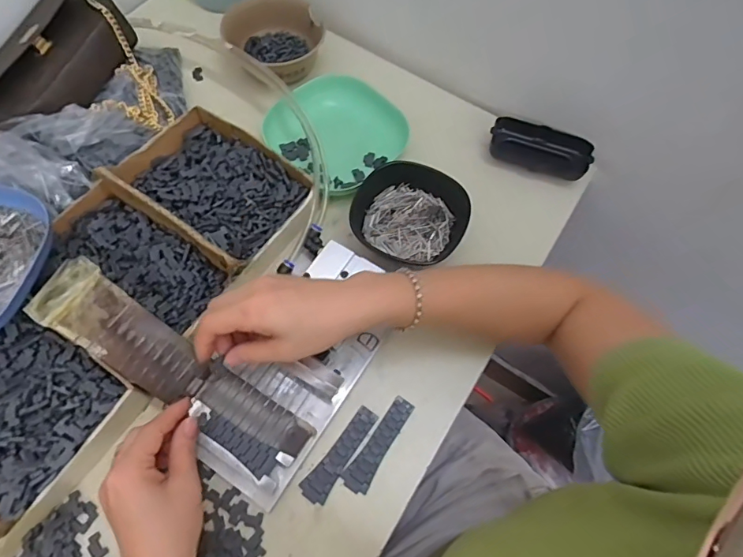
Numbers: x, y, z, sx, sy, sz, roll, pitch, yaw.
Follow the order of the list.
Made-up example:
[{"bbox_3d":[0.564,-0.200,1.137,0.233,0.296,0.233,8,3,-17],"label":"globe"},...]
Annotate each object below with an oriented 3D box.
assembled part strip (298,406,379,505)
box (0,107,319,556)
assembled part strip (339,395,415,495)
[{"bbox_3d":[-0.025,0.148,0.405,0.023,0.004,0.085,37,69,13],"label":"assembled part strip"},{"bbox_3d":[-0.254,0.043,0.407,0.190,0.057,0.484,35,68,12],"label":"box"},{"bbox_3d":[0.007,0.140,0.409,0.023,0.004,0.085,33,68,12],"label":"assembled part strip"}]

